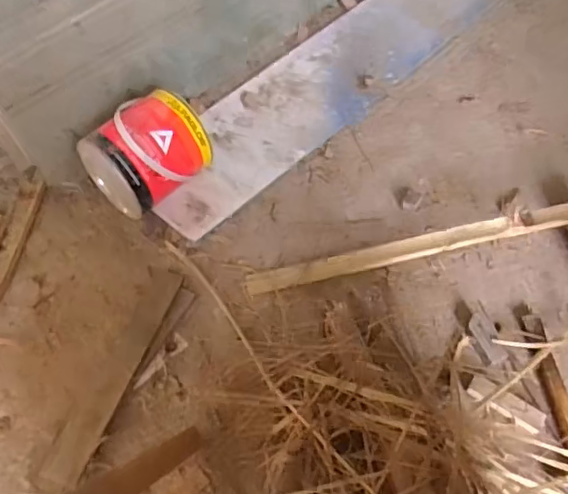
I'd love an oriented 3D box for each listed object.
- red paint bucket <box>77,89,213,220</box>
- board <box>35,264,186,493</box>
[{"bbox_3d":[-0.221,-0.150,0.941,0.146,0.163,0.166,38,65,24],"label":"red paint bucket"},{"bbox_3d":[-0.238,0.173,0.817,0.061,0.013,0.337,15,58,12],"label":"board"}]

